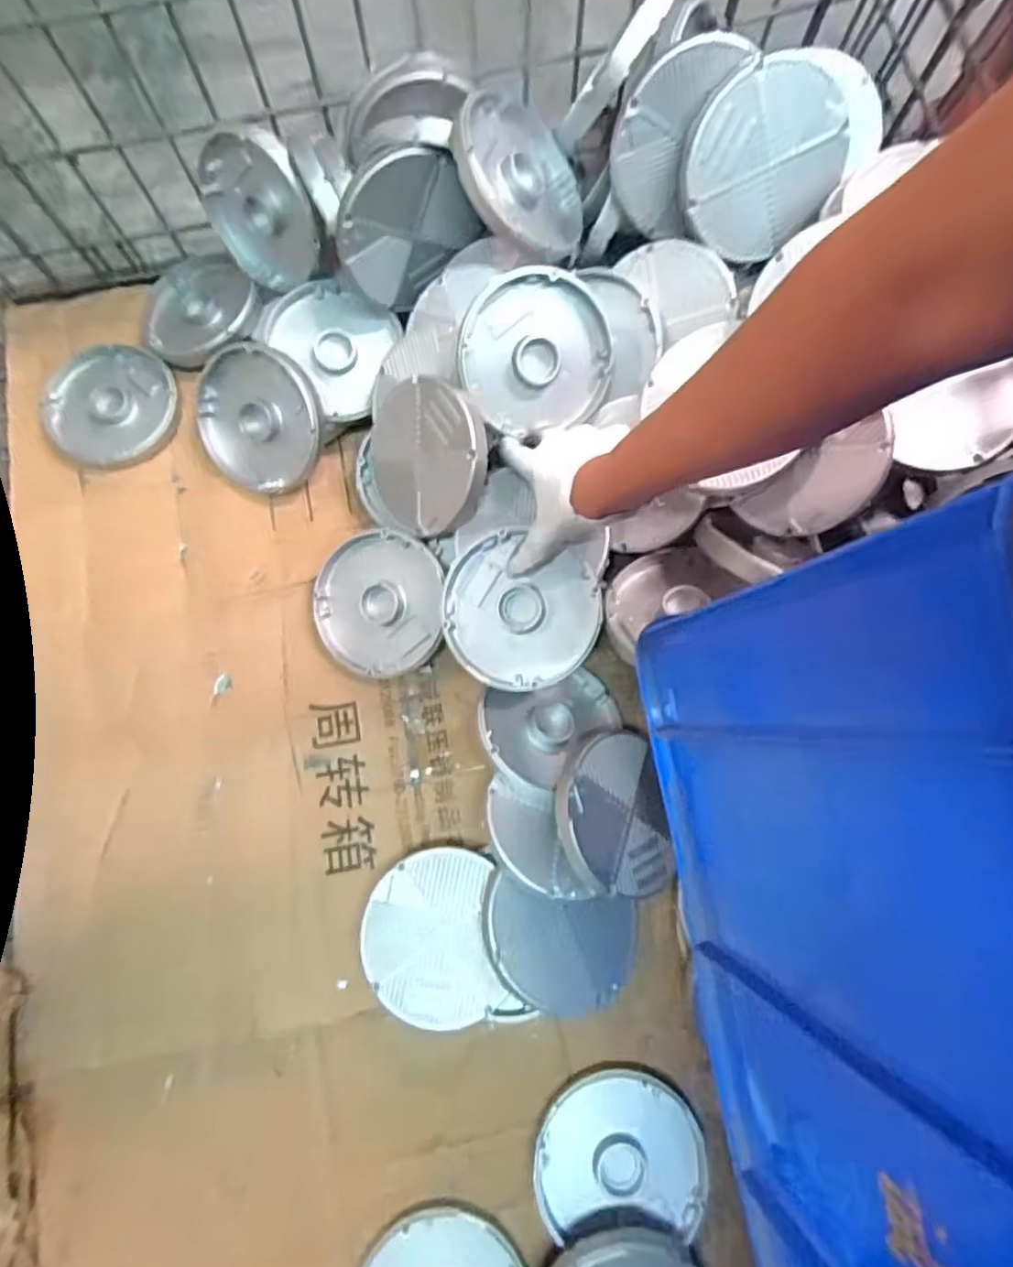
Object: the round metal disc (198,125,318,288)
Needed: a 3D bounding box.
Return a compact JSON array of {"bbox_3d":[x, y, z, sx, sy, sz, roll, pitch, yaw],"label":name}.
[{"bbox_3d":[-0.246,-0.412,0.630,0.142,0.131,0.018,13,51,28],"label":"round metal disc"}]

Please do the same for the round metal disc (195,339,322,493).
[{"bbox_3d":[-0.251,-0.214,0.643,0.141,0.033,0.140,30,115,5],"label":"round metal disc"}]

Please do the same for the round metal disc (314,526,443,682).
[{"bbox_3d":[-0.126,-0.029,0.627,0.126,0.021,0.138,0,95,4],"label":"round metal disc"}]

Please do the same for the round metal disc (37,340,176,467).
[{"bbox_3d":[-0.421,-0.244,0.682,0.134,0.016,0.136,0,77,0],"label":"round metal disc"}]

